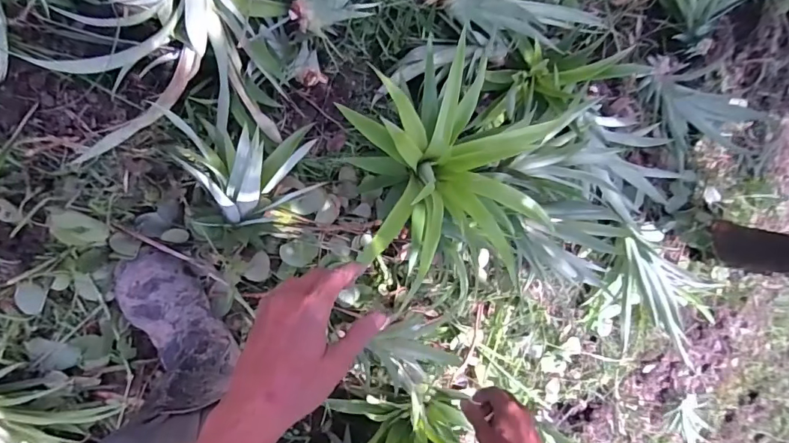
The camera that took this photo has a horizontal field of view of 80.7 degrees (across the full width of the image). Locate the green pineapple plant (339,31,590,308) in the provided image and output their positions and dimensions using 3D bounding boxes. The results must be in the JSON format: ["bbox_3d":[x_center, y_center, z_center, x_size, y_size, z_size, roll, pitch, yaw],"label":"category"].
[{"bbox_3d":[0.097,-0.076,0.725,0.334,0.217,0.322,20,91,-10],"label":"green pineapple plant"}]

